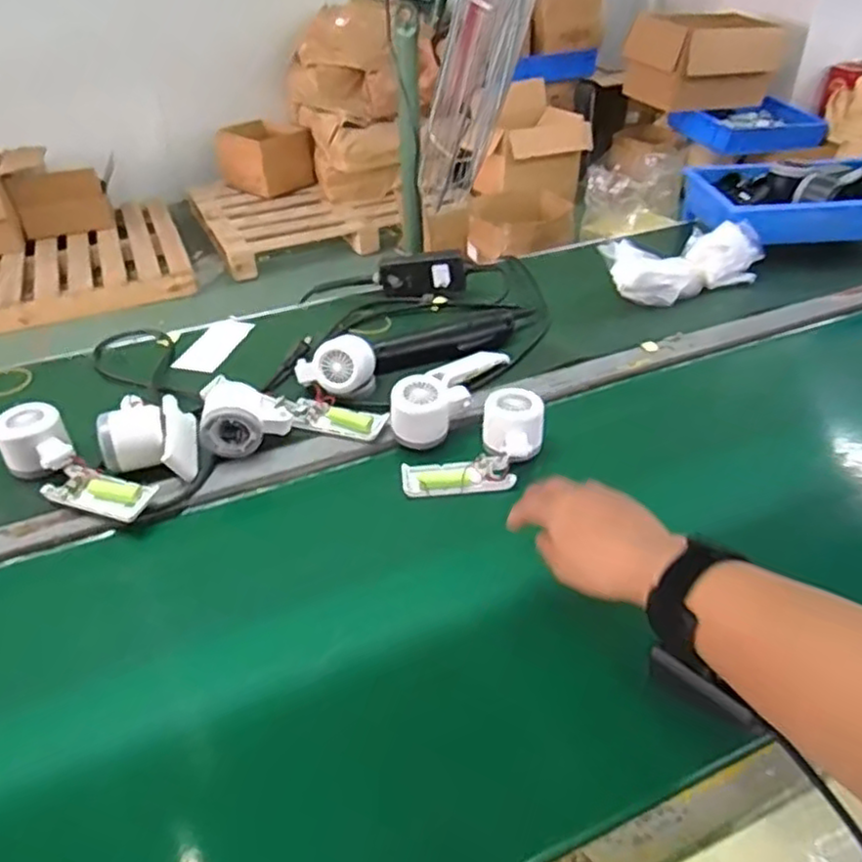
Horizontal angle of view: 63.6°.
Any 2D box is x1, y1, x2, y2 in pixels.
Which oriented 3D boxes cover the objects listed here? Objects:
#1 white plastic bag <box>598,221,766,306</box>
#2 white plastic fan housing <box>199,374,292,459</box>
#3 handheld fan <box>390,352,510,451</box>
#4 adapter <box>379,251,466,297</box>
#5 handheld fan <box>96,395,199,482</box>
[{"bbox_3d":[0.346,-0.235,0.963,0.222,0.076,0.103,-20,41,-22],"label":"white plastic bag"},{"bbox_3d":[-0.189,-0.016,0.706,0.087,0.048,0.069,-10,38,-10],"label":"white plastic fan housing"},{"bbox_3d":[0.018,-0.054,0.749,0.069,0.060,0.183,16,41,23],"label":"handheld fan"},{"bbox_3d":[-0.011,-0.214,0.954,0.115,0.050,0.028,-2,37,1],"label":"adapter"},{"bbox_3d":[-0.276,0.004,0.681,0.085,0.052,0.097,-14,38,-14],"label":"handheld fan"}]

